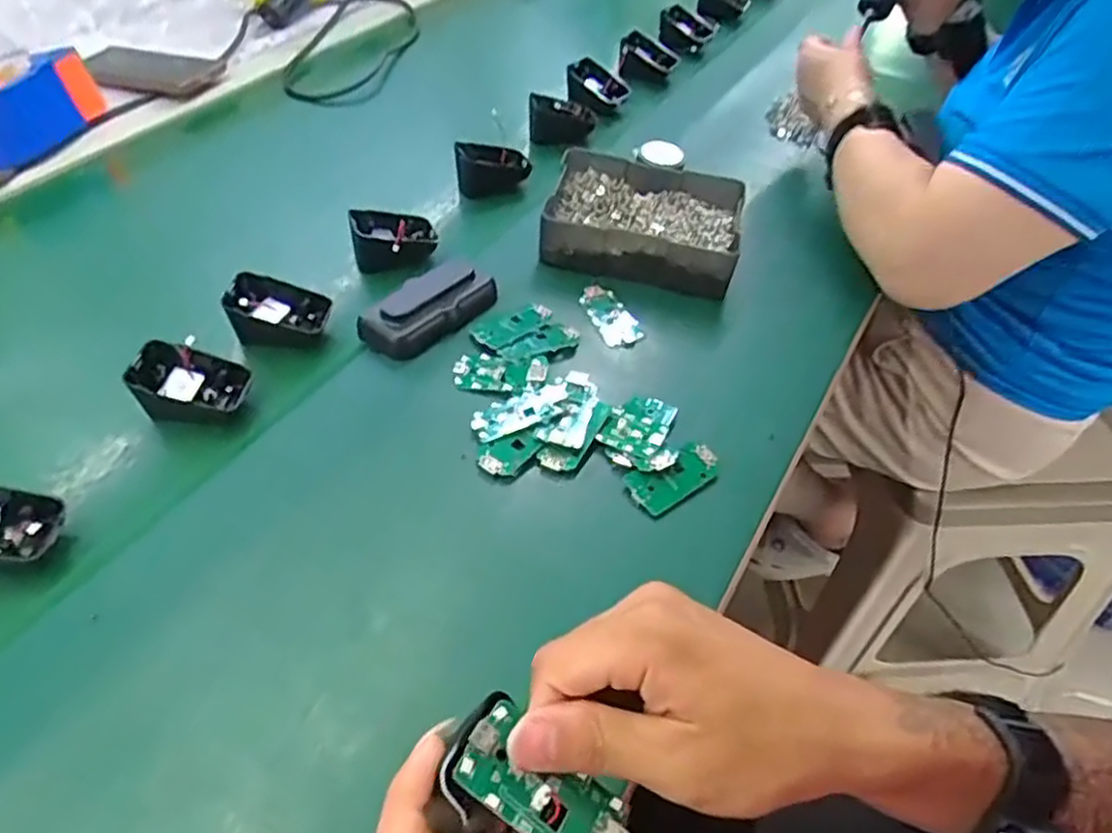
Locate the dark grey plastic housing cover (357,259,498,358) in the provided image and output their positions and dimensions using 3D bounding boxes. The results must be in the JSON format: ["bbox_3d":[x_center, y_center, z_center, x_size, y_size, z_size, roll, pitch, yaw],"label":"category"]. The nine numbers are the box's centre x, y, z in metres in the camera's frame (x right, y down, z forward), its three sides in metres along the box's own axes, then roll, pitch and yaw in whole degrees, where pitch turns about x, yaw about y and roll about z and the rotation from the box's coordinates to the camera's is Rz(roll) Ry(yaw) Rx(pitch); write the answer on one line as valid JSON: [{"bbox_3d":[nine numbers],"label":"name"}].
[{"bbox_3d":[-0.094,-0.084,0.549,0.045,0.024,0.101,37,60,25],"label":"dark grey plastic housing cover"}]

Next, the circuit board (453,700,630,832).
[{"bbox_3d":[-0.003,0.128,0.250,0.063,0.010,0.031,36,53,0],"label":"circuit board"}]

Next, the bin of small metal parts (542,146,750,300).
[{"bbox_3d":[0.076,-0.171,0.627,0.159,0.040,0.129,10,52,8],"label":"bin of small metal parts"}]

